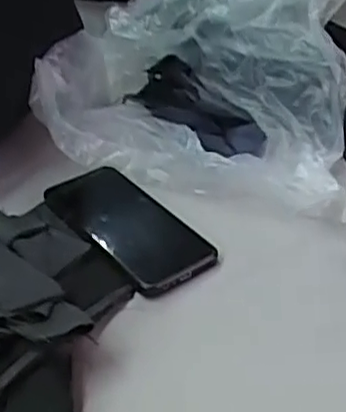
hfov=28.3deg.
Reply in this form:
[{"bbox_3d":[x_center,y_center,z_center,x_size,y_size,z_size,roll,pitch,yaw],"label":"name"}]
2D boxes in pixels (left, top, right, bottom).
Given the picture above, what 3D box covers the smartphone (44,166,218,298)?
[{"bbox_3d":[-0.041,0.012,0.590,0.074,0.006,0.163,-28,45,-29],"label":"smartphone"}]

